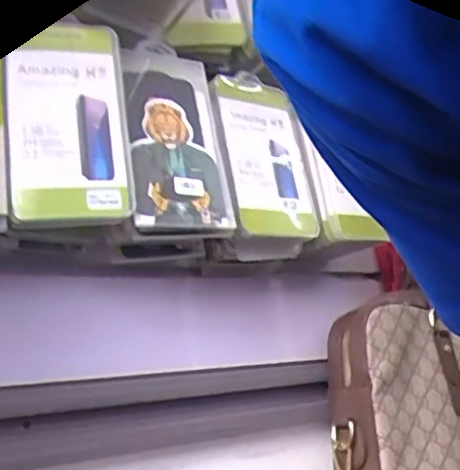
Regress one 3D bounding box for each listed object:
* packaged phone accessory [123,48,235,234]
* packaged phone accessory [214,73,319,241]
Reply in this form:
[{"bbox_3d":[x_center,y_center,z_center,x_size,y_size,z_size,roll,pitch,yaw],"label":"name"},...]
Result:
[{"bbox_3d":[-0.047,-0.081,0.553,0.090,0.168,0.016,3,-18,-35],"label":"packaged phone accessory"},{"bbox_3d":[0.034,-0.080,0.627,0.104,0.168,0.014,5,-20,-40],"label":"packaged phone accessory"}]

